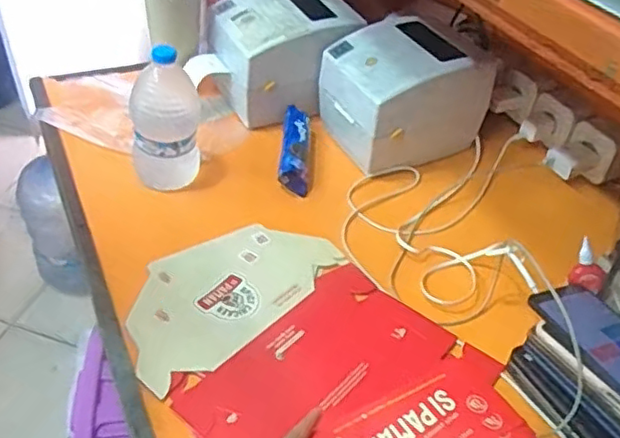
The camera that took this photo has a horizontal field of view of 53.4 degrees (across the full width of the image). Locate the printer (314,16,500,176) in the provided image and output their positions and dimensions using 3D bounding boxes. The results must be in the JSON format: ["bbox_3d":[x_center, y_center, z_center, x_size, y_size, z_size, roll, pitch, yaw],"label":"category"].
[{"bbox_3d":[0.142,-0.201,0.958,0.205,0.168,0.169,-18,46,-24],"label":"printer"}]

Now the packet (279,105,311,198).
[{"bbox_3d":[-0.020,-0.112,0.961,0.045,0.048,0.176,4,41,-2],"label":"packet"}]

